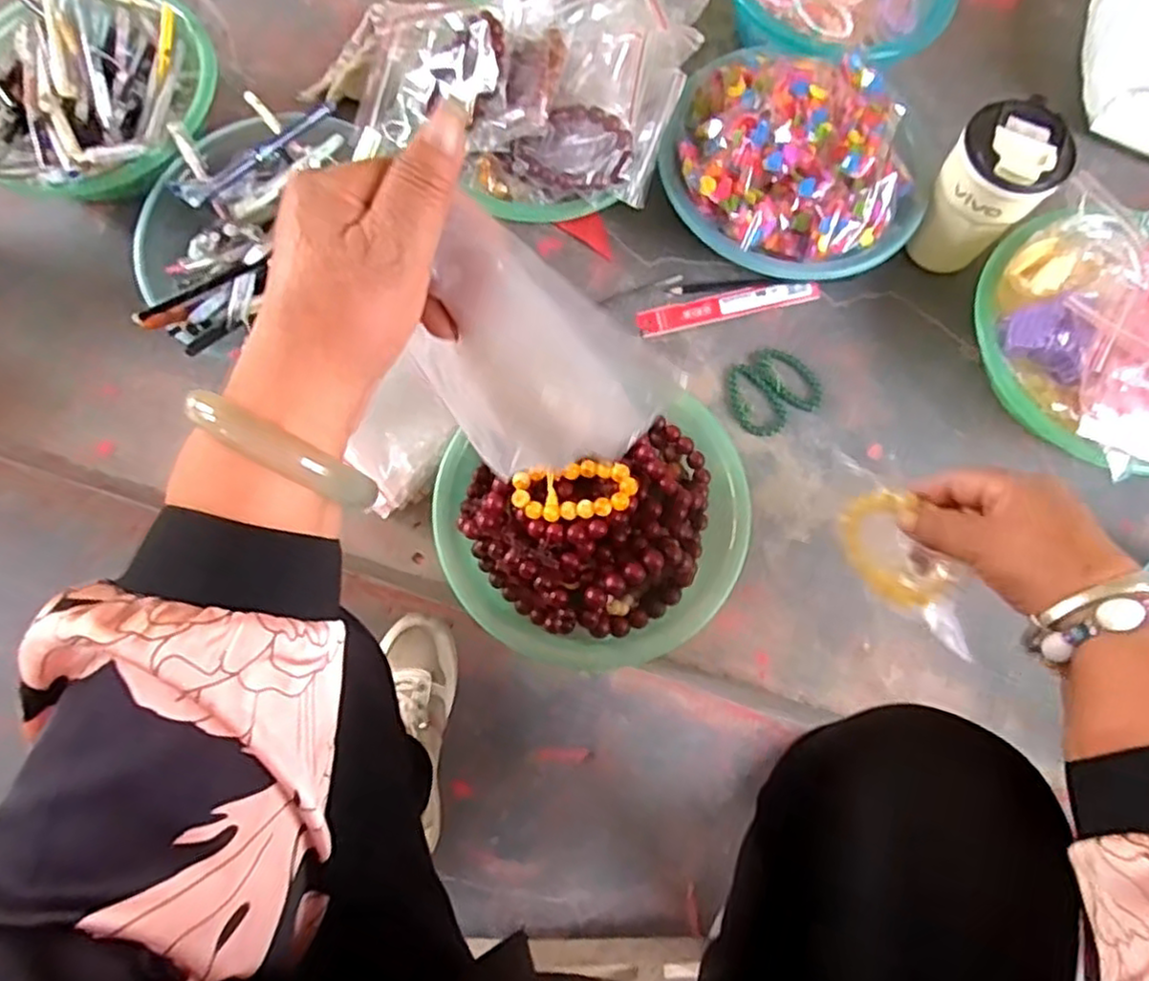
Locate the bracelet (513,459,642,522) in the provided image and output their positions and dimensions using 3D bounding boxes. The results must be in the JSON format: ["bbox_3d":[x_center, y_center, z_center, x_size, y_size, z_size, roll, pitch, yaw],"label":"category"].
[{"bbox_3d":[0.000,0.001,0.501,0.086,0.018,0.043,-9,74,-4],"label":"bracelet"}]

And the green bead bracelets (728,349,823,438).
[{"bbox_3d":[0.178,-0.092,0.635,0.083,0.006,0.072,-31,77,-10],"label":"green bead bracelets"}]

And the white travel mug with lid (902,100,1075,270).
[{"bbox_3d":[0.353,-0.255,0.612,0.081,0.139,0.081,0,73,-1],"label":"white travel mug with lid"}]

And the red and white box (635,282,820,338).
[{"bbox_3d":[0.145,-0.173,0.654,0.174,0.006,0.025,-12,74,-5],"label":"red and white box"}]

